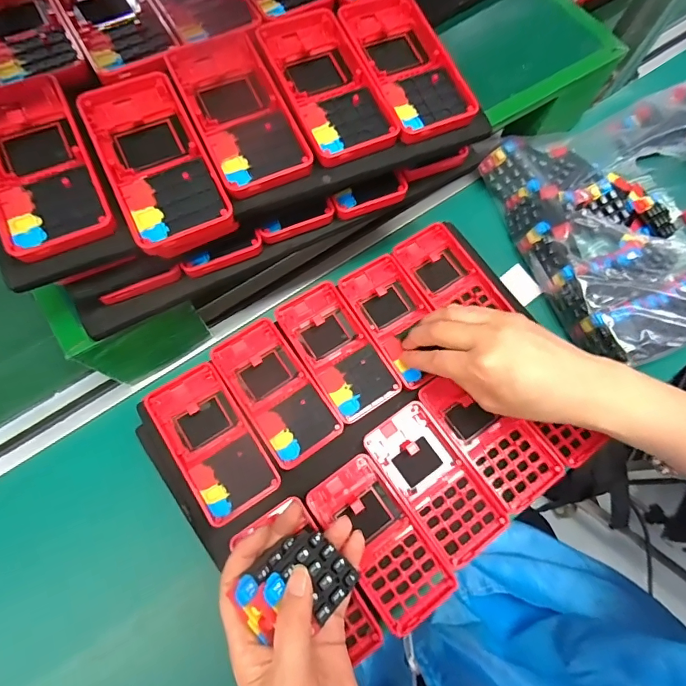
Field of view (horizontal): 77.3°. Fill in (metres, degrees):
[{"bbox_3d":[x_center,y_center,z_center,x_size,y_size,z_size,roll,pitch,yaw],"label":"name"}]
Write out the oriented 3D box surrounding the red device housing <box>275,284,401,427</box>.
[{"bbox_3d":[-0.006,0.005,0.382,0.062,0.016,0.126,-30,74,-13],"label":"red device housing"}]

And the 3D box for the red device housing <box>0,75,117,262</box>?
[{"bbox_3d":[-0.196,-0.114,0.274,0.063,0.018,0.124,-25,73,-11],"label":"red device housing"}]

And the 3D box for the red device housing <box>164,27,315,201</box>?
[{"bbox_3d":[-0.072,-0.160,0.296,0.062,0.016,0.123,-24,73,-11],"label":"red device housing"}]

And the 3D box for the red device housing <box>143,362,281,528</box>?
[{"bbox_3d":[-0.106,0.079,0.349,0.060,0.017,0.121,-31,74,-13],"label":"red device housing"}]

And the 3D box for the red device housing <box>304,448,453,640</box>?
[{"bbox_3d":[0.030,0.152,0.332,0.063,0.011,0.122,-33,75,-14],"label":"red device housing"}]

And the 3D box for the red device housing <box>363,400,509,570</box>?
[{"bbox_3d":[0.075,0.111,0.349,0.059,0.012,0.121,-33,75,-14],"label":"red device housing"}]

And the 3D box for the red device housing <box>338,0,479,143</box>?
[{"bbox_3d":[0.046,-0.208,0.322,0.064,0.021,0.130,-22,72,-10],"label":"red device housing"}]

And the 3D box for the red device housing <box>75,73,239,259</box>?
[{"bbox_3d":[-0.123,-0.120,0.284,0.061,0.024,0.128,-25,73,-11],"label":"red device housing"}]

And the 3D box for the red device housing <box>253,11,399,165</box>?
[{"bbox_3d":[-0.013,-0.186,0.310,0.062,0.019,0.124,-23,73,-11],"label":"red device housing"}]

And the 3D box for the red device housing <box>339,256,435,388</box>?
[{"bbox_3d":[0.050,-0.022,0.393,0.062,0.023,0.121,-27,74,-12],"label":"red device housing"}]

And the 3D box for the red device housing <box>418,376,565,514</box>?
[{"bbox_3d":[0.123,0.076,0.363,0.062,0.013,0.120,-33,75,-14],"label":"red device housing"}]

